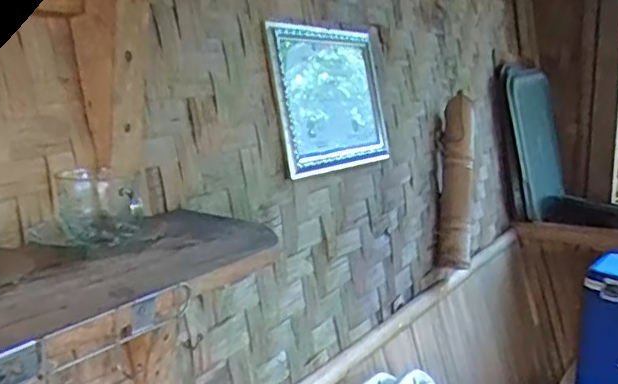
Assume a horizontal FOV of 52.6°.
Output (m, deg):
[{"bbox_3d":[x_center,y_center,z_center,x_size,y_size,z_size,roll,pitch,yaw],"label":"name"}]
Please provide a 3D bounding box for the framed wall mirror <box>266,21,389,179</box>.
[{"bbox_3d":[0.052,-0.175,1.158,0.025,0.256,0.347,-7,4,35],"label":"framed wall mirror"}]

